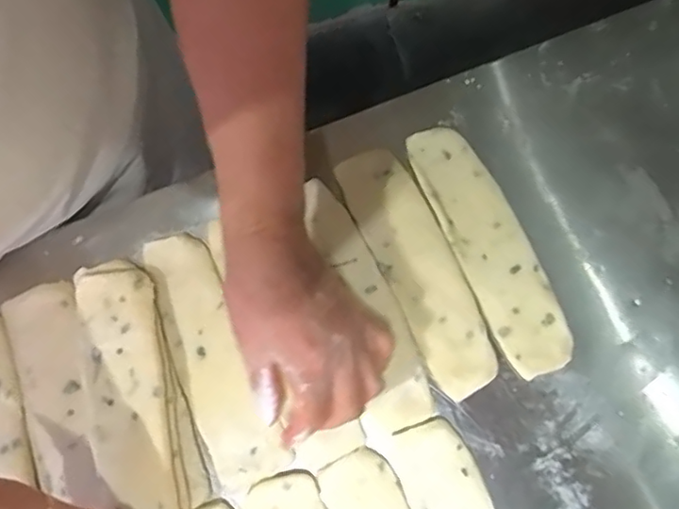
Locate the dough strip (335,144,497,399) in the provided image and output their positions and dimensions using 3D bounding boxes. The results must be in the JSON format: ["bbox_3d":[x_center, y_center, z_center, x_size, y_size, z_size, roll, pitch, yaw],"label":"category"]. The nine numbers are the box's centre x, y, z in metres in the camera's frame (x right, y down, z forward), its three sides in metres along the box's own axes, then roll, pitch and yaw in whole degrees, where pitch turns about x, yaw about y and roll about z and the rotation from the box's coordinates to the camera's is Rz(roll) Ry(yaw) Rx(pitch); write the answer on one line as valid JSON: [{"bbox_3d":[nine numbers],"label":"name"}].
[{"bbox_3d":[0.061,0.009,0.466,0.055,0.006,0.198,-25,80,-5],"label":"dough strip"}]

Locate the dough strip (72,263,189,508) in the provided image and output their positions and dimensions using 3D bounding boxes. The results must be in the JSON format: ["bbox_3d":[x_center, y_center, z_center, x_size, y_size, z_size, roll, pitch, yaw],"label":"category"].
[{"bbox_3d":[-0.151,0.102,0.437,0.062,0.018,0.202,-15,76,-3],"label":"dough strip"}]

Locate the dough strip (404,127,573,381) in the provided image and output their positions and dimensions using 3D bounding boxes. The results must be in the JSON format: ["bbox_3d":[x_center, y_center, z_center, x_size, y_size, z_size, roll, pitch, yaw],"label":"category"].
[{"bbox_3d":[0.116,-0.007,0.473,0.055,0.012,0.203,-24,80,-5],"label":"dough strip"}]

